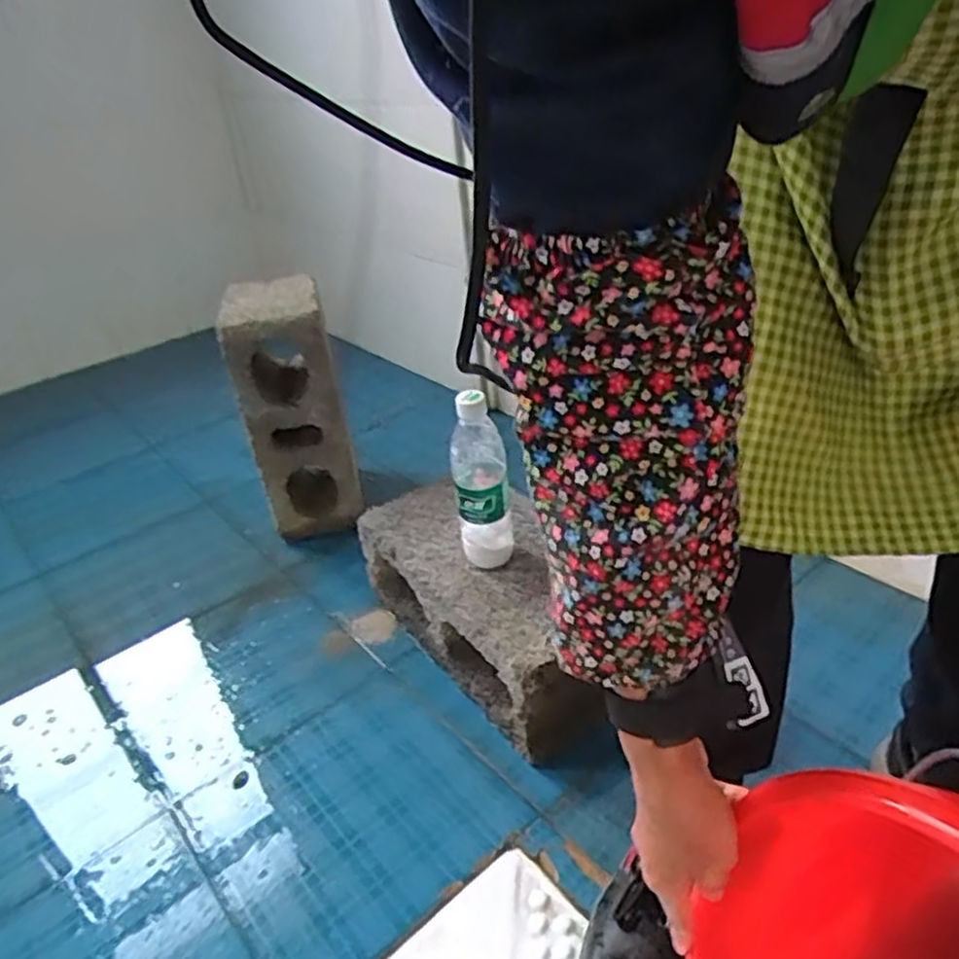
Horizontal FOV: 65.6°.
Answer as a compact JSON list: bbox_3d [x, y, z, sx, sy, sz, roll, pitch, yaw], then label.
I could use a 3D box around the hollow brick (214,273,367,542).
[{"bbox_3d":[-0.295,-0.099,1.205,0.143,0.373,0.200,-14,37,-4],"label":"hollow brick"}]

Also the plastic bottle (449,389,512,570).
[{"bbox_3d":[0.000,0.005,0.864,0.065,0.217,0.058,-8,37,4],"label":"plastic bottle"}]

